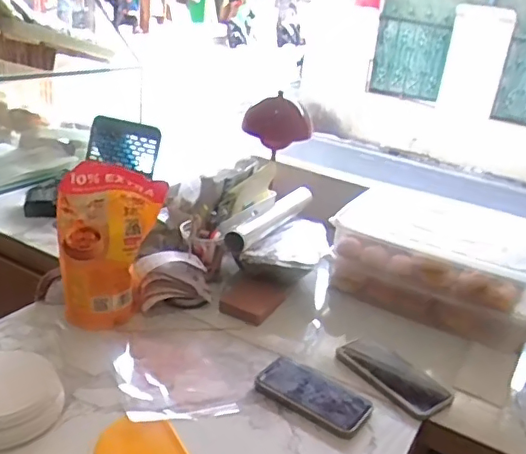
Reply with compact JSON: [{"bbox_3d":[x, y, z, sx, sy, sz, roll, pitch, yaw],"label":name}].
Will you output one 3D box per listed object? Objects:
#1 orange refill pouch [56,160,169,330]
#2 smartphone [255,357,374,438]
[{"bbox_3d":[-0.225,0.033,0.843,0.145,0.241,0.061,-5,27,-27],"label":"orange refill pouch"},{"bbox_3d":[0.067,0.225,0.770,0.155,0.016,0.080,22,27,30],"label":"smartphone"}]

